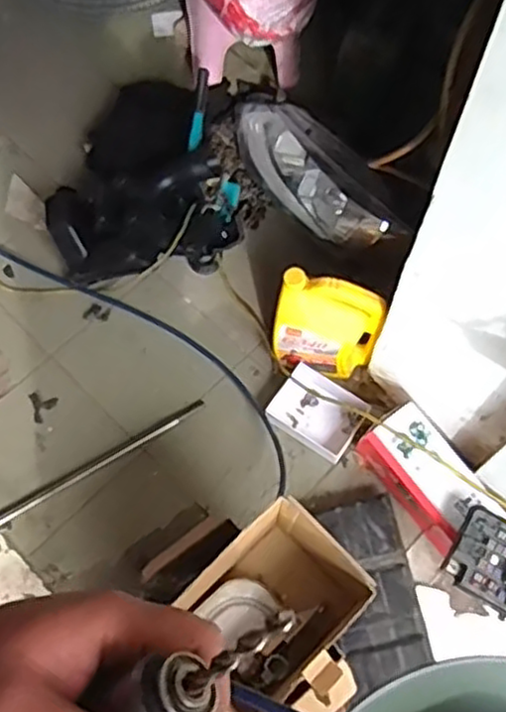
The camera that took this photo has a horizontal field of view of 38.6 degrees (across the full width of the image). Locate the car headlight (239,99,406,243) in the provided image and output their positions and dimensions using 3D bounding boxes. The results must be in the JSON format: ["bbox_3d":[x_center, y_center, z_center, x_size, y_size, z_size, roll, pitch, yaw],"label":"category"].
[{"bbox_3d":[0.117,-0.420,1.646,0.150,0.163,0.525,-31,71,-12],"label":"car headlight"}]

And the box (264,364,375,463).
[{"bbox_3d":[0.137,0.112,1.505,0.183,0.059,0.146,32,71,13],"label":"box"}]

